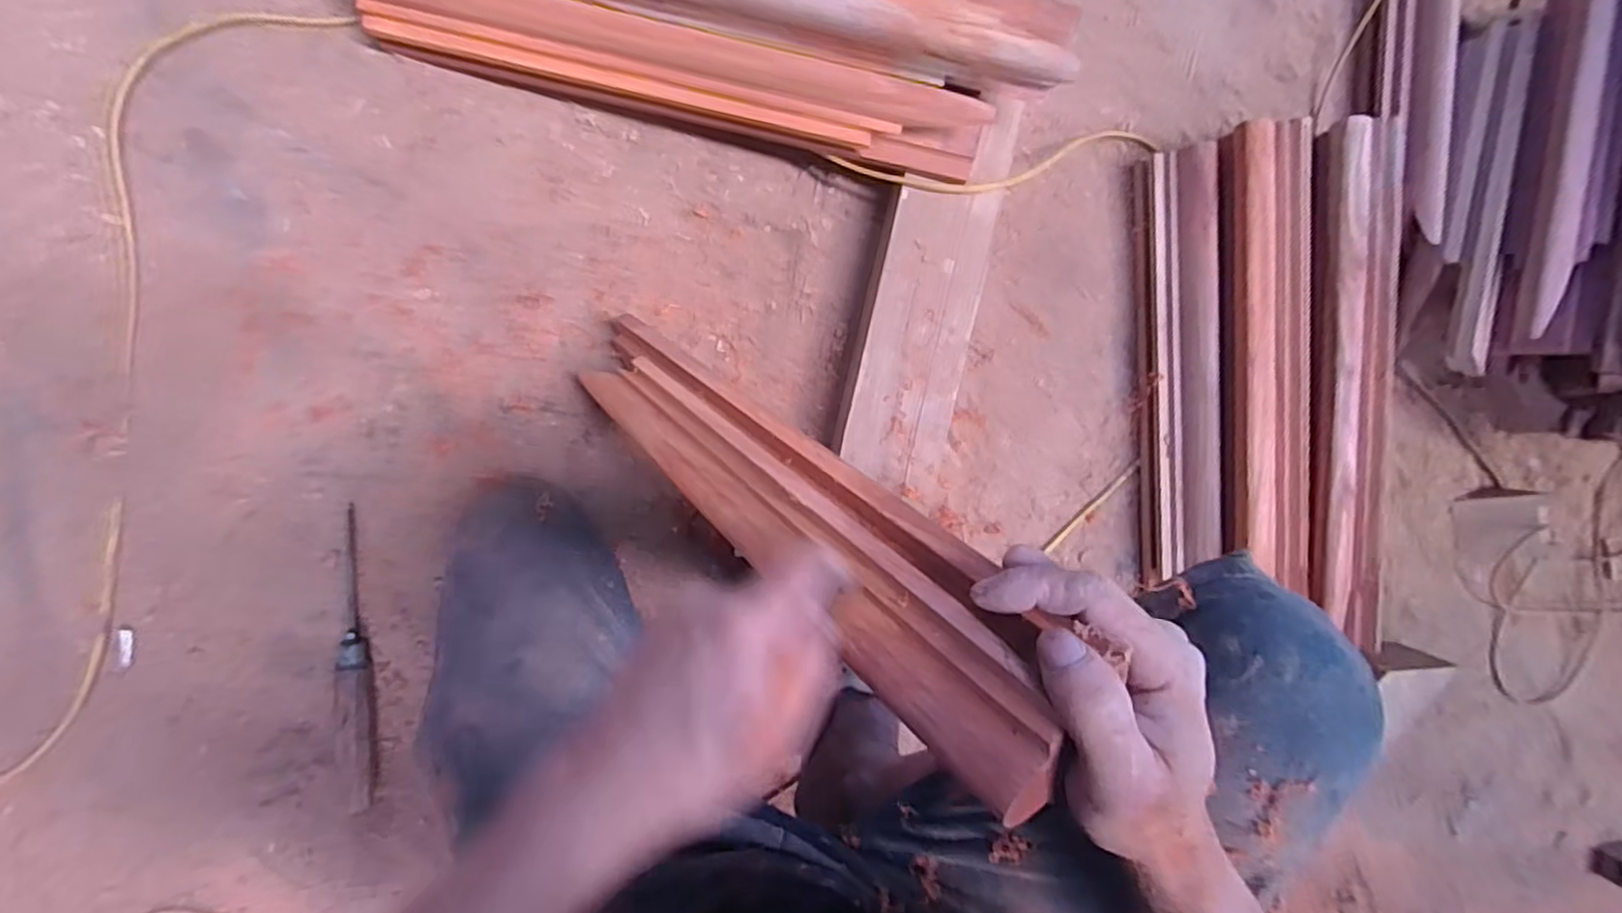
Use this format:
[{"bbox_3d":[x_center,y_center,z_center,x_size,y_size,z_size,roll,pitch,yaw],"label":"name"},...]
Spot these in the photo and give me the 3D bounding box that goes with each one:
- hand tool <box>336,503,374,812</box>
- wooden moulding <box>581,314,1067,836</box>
[{"bbox_3d":[-0.431,0.192,0.648,0.020,0.030,0.279,-4,93,-8],"label":"hand tool"},{"bbox_3d":[-0.040,0.008,0.431,0.080,0.481,0.023,-50,133,-4],"label":"wooden moulding"}]

